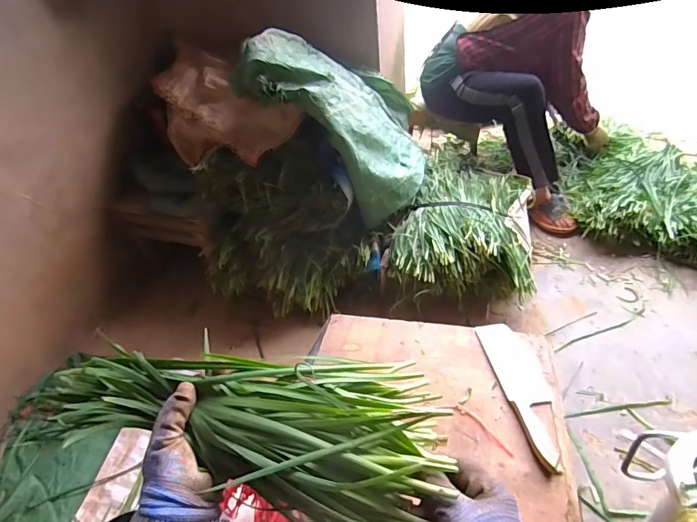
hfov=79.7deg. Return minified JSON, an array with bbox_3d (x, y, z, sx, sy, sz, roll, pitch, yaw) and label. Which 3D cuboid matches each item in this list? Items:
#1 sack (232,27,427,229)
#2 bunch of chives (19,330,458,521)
[{"bbox_3d":[0.034,-0.439,1.223,0.384,0.443,0.540,11,44,20],"label":"sack"},{"bbox_3d":[-0.115,0.156,0.418,0.410,0.072,0.191,8,42,8],"label":"bunch of chives"}]

